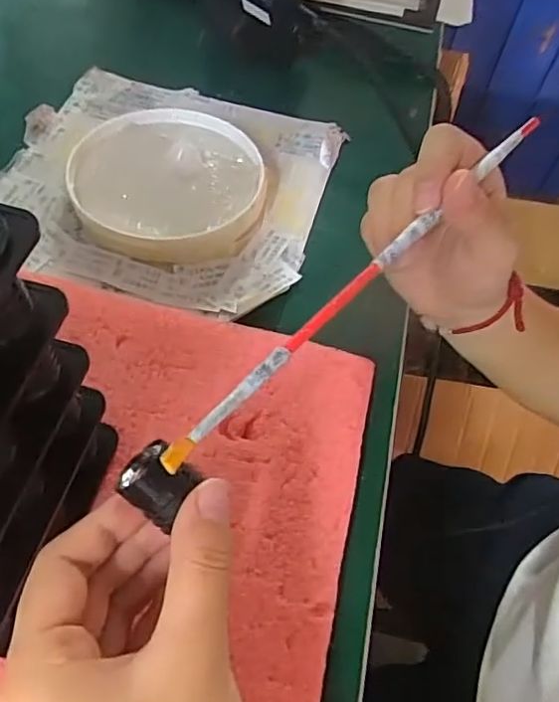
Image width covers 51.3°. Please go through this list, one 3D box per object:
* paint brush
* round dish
[{"bbox_3d":[0.044,-0.037,0.245,0.008,0.006,0.245,37,65,23],"label":"paint brush"},{"bbox_3d":[-0.069,-0.105,0.371,0.118,0.027,0.121,2,56,-3],"label":"round dish"}]

